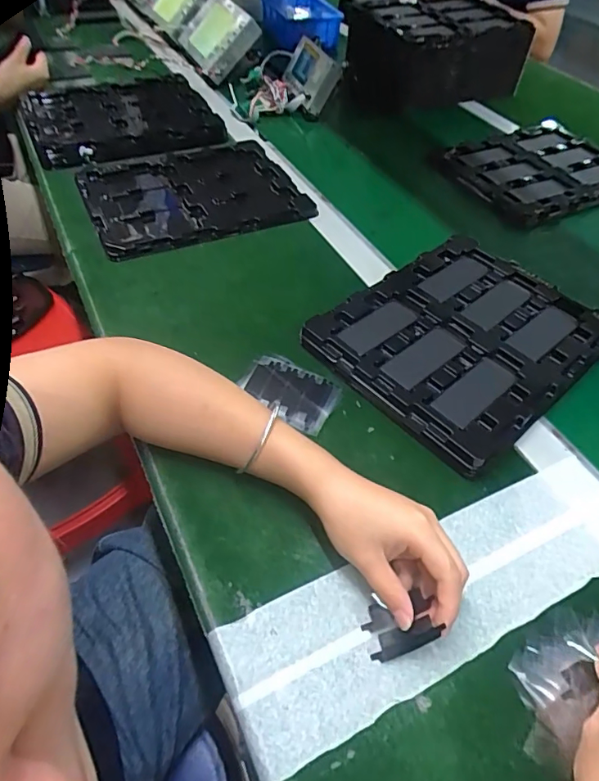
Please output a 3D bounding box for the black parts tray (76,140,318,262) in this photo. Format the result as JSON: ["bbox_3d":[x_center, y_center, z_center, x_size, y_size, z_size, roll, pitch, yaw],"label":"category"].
[{"bbox_3d":[-0.151,-0.279,0.700,0.284,0.023,0.237,-21,54,-20],"label":"black parts tray"}]

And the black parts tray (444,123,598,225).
[{"bbox_3d":[0.393,-0.361,0.827,0.285,0.037,0.237,-23,55,-21],"label":"black parts tray"}]

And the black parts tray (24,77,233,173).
[{"bbox_3d":[-0.292,-0.448,0.814,0.279,0.037,0.272,-19,53,-19],"label":"black parts tray"}]

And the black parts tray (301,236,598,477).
[{"bbox_3d":[0.172,-0.058,0.524,0.272,0.026,0.221,-33,59,-27],"label":"black parts tray"}]

